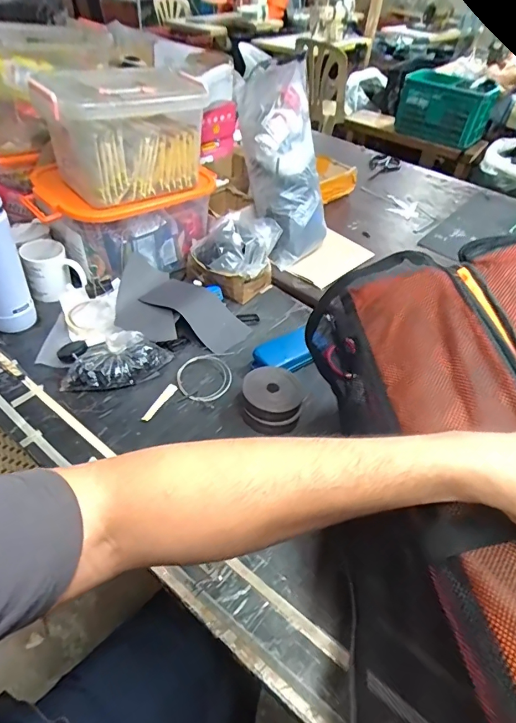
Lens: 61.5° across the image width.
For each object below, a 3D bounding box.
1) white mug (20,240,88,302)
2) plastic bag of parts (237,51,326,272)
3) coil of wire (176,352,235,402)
[{"bbox_3d":[-0.402,-0.179,0.853,0.100,0.086,0.101,-17,50,-22],"label":"white mug"},{"bbox_3d":[0.055,-0.434,0.994,0.140,0.409,0.141,-18,17,-23],"label":"plastic bag of parts"},{"bbox_3d":[-0.093,0.018,0.769,0.091,0.021,0.133,7,43,-3],"label":"coil of wire"}]

